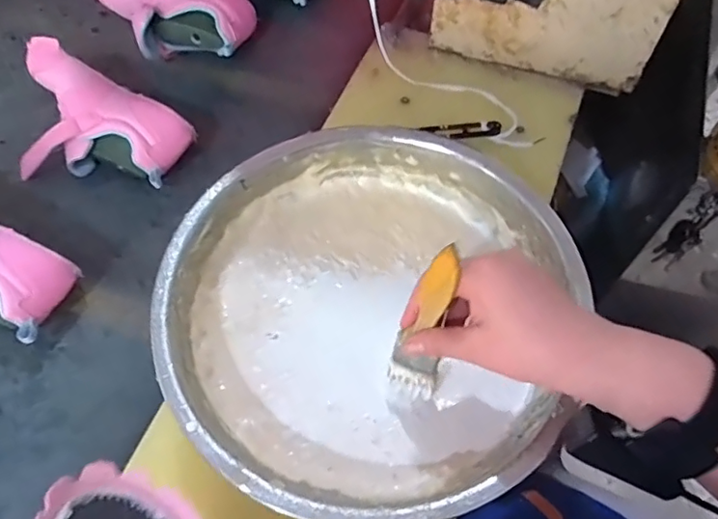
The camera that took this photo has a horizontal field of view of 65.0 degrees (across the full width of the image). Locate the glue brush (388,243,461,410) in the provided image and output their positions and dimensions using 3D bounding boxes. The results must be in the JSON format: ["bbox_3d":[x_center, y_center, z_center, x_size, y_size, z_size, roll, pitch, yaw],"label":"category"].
[{"bbox_3d":[0.046,0.055,0.399,0.038,0.170,0.015,25,47,15],"label":"glue brush"}]

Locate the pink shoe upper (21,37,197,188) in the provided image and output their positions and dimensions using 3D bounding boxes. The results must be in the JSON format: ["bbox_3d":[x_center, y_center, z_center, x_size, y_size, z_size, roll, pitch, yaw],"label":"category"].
[{"bbox_3d":[-0.331,-0.154,0.669,0.235,0.083,0.141,26,63,15],"label":"pink shoe upper"}]

